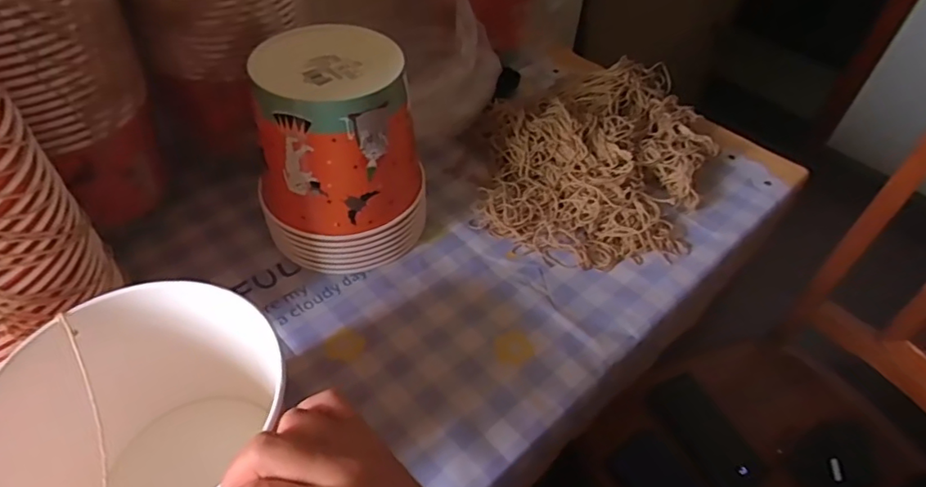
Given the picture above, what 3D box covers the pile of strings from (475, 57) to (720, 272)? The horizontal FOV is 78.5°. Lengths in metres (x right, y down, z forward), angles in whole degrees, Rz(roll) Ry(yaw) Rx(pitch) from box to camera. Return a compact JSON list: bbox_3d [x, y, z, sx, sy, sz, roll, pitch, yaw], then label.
[{"bbox_3d":[0.154,-0.112,0.655,0.253,0.068,0.319,17,48,13],"label":"pile of strings"}]

